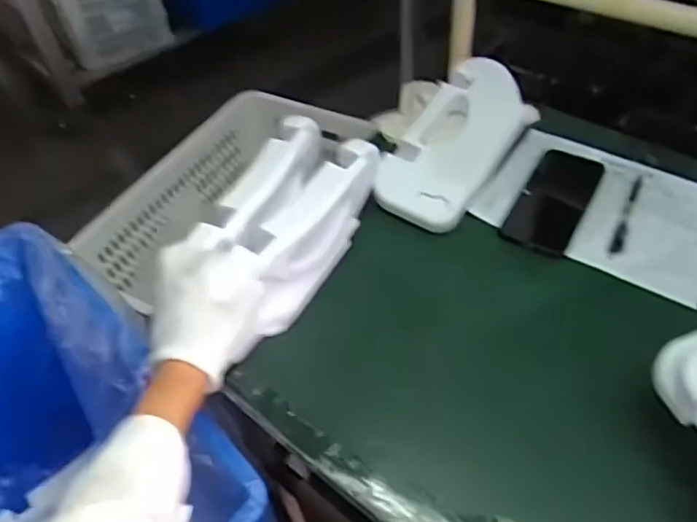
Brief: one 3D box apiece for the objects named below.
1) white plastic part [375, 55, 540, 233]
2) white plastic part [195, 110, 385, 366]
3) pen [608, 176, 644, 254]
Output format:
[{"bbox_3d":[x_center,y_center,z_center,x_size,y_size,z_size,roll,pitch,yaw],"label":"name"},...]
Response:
[{"bbox_3d":[0.138,-0.156,0.739,0.118,0.049,0.279,26,68,26],"label":"white plastic part"},{"bbox_3d":[-0.050,-0.042,0.604,0.099,0.130,0.225,13,51,16],"label":"white plastic part"},{"bbox_3d":[0.340,-0.058,0.697,0.015,0.013,0.138,20,53,21],"label":"pen"}]

